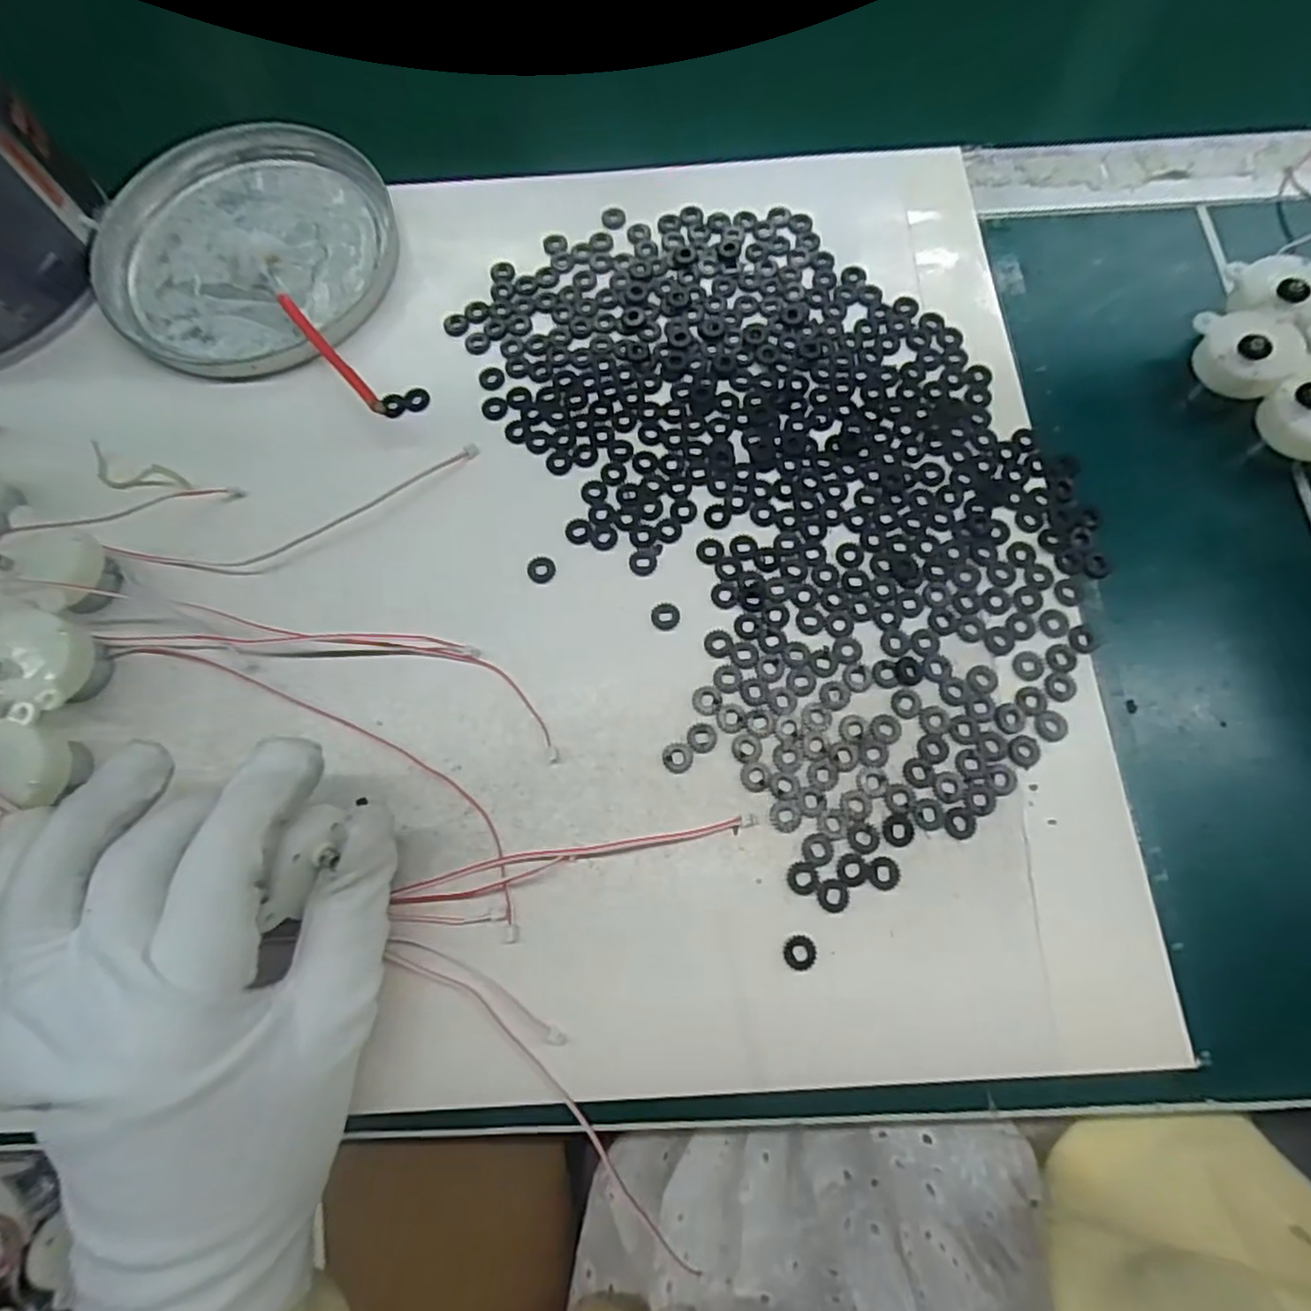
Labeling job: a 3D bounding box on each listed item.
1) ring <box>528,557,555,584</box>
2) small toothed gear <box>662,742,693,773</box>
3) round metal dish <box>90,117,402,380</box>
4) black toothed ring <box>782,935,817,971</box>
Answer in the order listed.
[{"bbox_3d":[-0.044,-0.033,0.270,0.011,0.004,0.011,-1,73,2],"label":"ring"},{"bbox_3d":[0.008,0.035,0.246,0.011,0.004,0.011,-1,73,2],"label":"small toothed gear"},{"bbox_3d":[-0.186,-0.189,0.321,0.128,0.013,0.139,-1,73,2],"label":"round metal dish"},{"bbox_3d":[0.046,0.095,0.224,0.010,0.004,0.011,-1,73,2],"label":"black toothed ring"}]

